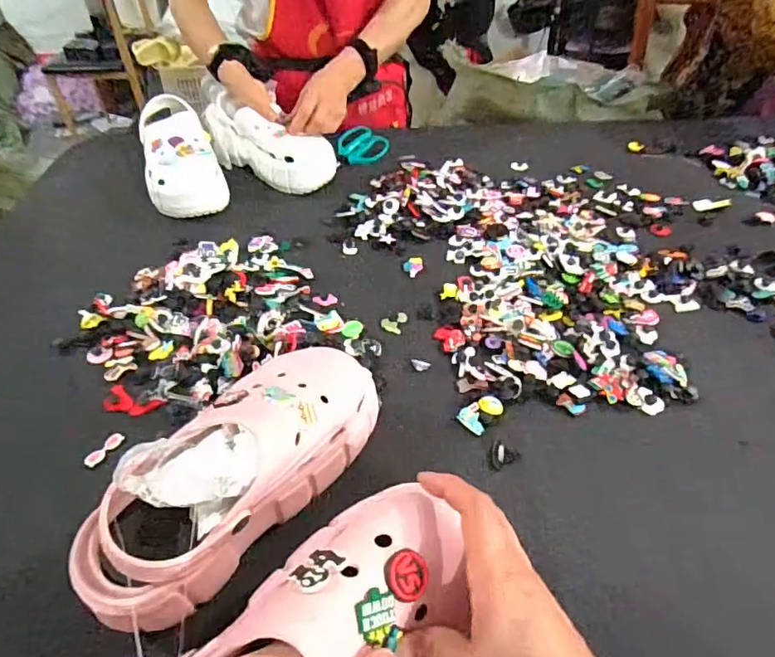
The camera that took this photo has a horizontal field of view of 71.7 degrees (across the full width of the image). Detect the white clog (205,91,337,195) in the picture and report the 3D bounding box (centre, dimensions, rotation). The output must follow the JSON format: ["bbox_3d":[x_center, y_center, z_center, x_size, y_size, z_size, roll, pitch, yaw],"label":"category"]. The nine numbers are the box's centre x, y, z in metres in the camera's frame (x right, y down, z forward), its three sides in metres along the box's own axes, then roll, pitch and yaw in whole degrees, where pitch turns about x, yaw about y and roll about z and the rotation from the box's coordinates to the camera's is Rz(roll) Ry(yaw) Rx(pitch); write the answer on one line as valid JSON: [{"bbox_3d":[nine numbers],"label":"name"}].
[{"bbox_3d":[-0.191,-0.305,0.877,0.210,0.105,0.100,28,51,28],"label":"white clog"}]

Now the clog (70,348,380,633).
[{"bbox_3d":[-0.114,0.106,0.420,0.095,0.101,0.258,27,50,27],"label":"clog"}]

